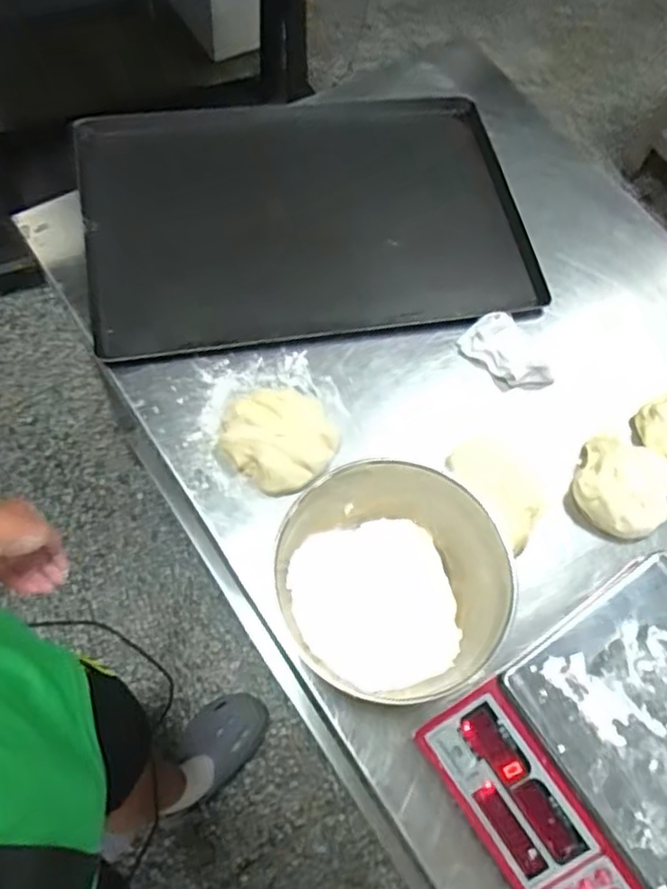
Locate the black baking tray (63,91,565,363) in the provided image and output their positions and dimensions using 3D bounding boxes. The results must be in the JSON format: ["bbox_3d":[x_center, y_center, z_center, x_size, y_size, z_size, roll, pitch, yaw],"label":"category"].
[{"bbox_3d":[-0.036,-0.325,0.956,0.613,0.035,0.408,-9,68,-10],"label":"black baking tray"}]

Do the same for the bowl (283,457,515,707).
[{"bbox_3d":[0.047,0.144,0.713,0.199,0.165,0.197,-5,67,-8],"label":"bowl"}]

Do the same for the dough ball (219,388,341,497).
[{"bbox_3d":[-0.058,-0.010,0.797,0.126,0.039,0.131,2,67,-5],"label":"dough ball"}]

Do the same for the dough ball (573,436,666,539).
[{"bbox_3d":[0.351,0.050,0.809,0.112,0.055,0.116,2,67,-5],"label":"dough ball"}]

